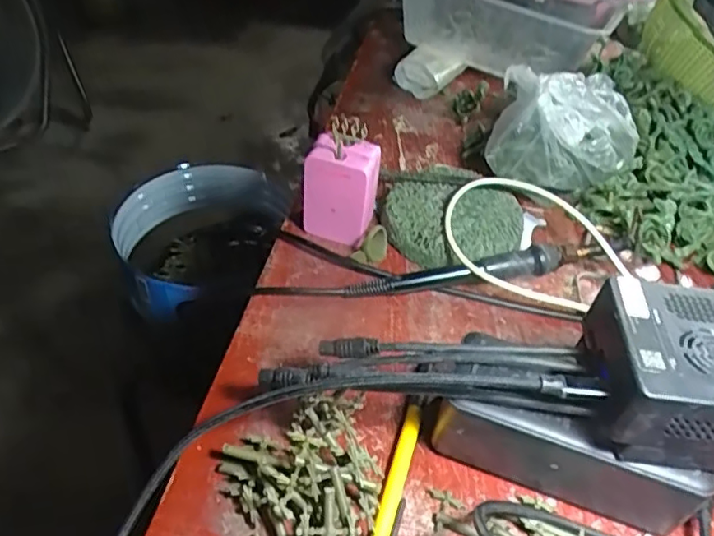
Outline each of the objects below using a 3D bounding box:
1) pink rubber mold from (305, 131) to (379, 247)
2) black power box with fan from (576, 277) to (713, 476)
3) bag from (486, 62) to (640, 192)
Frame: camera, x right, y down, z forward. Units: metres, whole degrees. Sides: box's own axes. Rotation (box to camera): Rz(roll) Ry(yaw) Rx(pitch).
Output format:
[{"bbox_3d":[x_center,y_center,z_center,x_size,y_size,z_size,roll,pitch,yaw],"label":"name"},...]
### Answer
[{"bbox_3d":[-0.012,-0.053,0.430,0.051,0.076,0.033,5,44,-1],"label":"pink rubber mold"},{"bbox_3d":[0.156,0.050,0.291,0.078,0.046,0.074,7,44,2],"label":"black power box with fan"},{"bbox_3d":[0.168,-0.122,0.475,0.108,0.071,0.116,22,46,17],"label":"bag"}]

